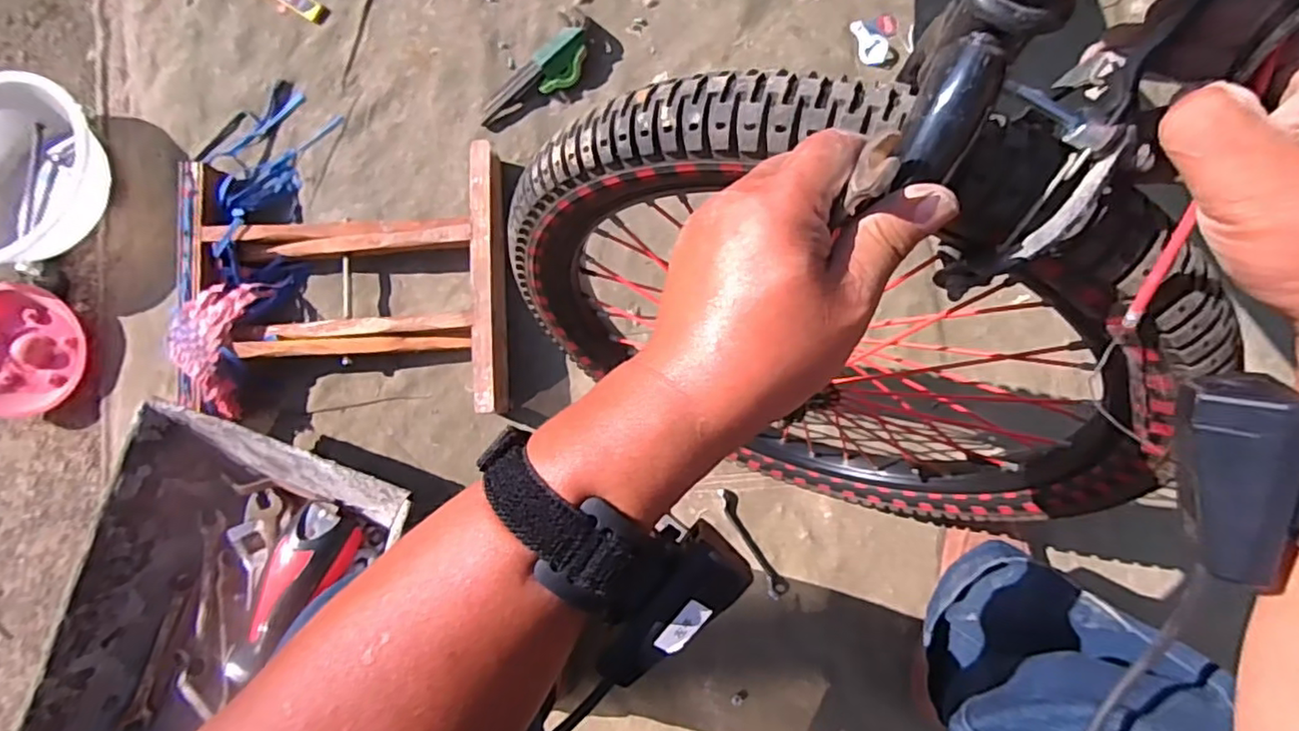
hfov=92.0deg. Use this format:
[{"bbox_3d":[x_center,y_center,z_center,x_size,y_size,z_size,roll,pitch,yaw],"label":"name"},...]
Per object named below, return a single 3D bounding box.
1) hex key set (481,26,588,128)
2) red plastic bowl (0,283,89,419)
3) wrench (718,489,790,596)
[{"bbox_3d":[-0.138,-0.349,0.769,0.153,0.028,0.049,-39,85,1],"label":"hex key set"},{"bbox_3d":[-0.816,-0.023,0.812,0.163,0.057,0.161,0,86,4],"label":"red plastic bowl"},{"bbox_3d":[0.121,0.207,0.736,0.021,0.009,0.139,-30,85,1],"label":"wrench"}]

